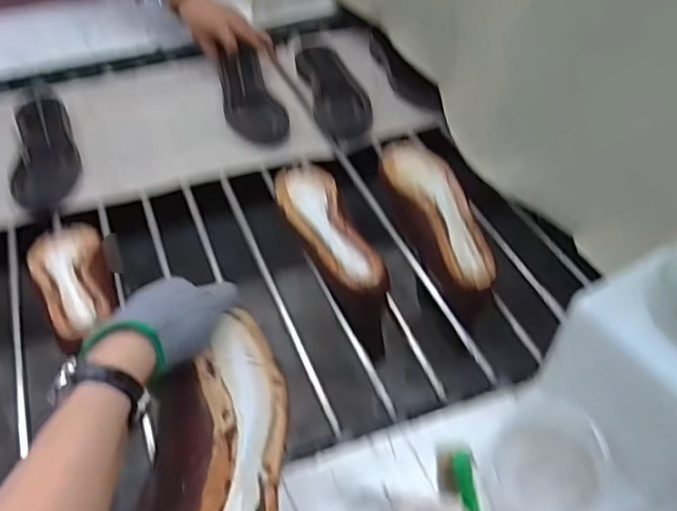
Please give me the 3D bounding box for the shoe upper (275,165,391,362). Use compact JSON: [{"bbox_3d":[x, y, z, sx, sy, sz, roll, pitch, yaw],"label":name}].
[{"bbox_3d":[-0.012,0.001,0.739,0.079,0.103,0.263,-17,50,-13],"label":"shoe upper"}]

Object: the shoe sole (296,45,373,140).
[{"bbox_3d":[-0.006,-0.275,0.994,0.089,0.024,0.237,-12,49,-9],"label":"shoe sole"}]

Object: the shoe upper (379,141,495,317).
[{"bbox_3d":[0.119,-0.038,0.740,0.077,0.083,0.244,-18,51,-15],"label":"shoe upper"}]

